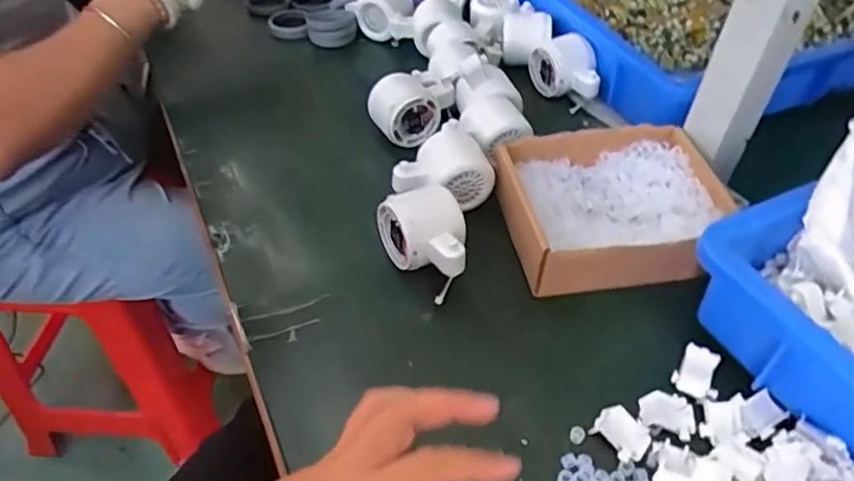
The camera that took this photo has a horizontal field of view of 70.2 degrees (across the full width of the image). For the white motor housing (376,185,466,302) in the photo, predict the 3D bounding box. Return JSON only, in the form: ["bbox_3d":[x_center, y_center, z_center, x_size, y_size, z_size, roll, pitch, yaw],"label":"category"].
[{"bbox_3d":[0.000,0.004,0.475,0.059,0.062,0.079,-13,48,-14],"label":"white motor housing"}]

